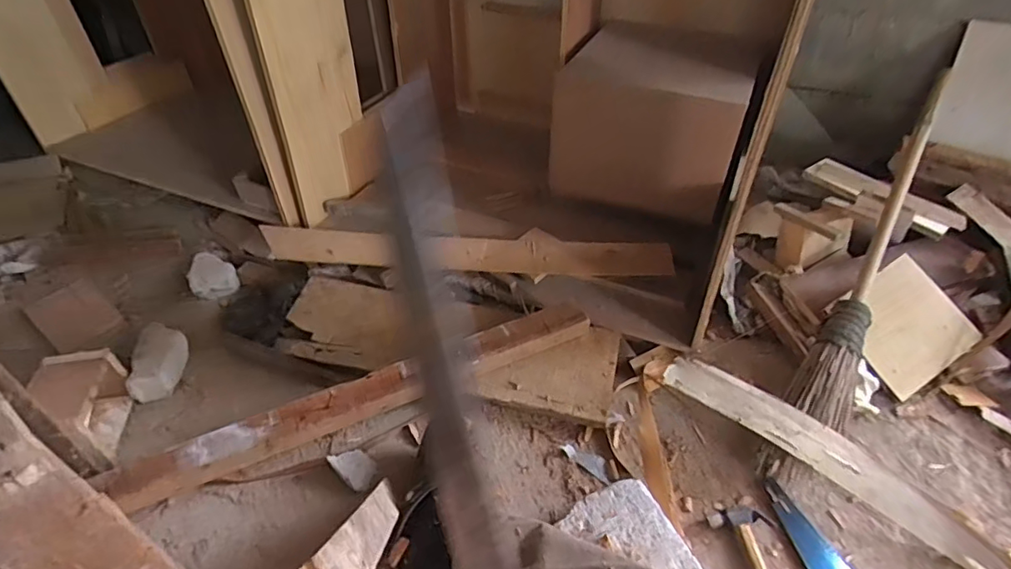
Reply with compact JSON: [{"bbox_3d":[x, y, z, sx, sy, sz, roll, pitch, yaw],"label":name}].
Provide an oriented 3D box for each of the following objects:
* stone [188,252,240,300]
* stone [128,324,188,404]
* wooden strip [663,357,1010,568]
[{"bbox_3d":[-0.652,-0.018,1.206,0.094,0.064,0.113,-29,51,-27],"label":"stone"},{"bbox_3d":[-0.653,0.146,1.022,0.084,0.073,0.134,-5,44,-6],"label":"stone"},{"bbox_3d":[0.492,0.269,0.839,0.511,0.104,0.061,28,50,26],"label":"wooden strip"}]

